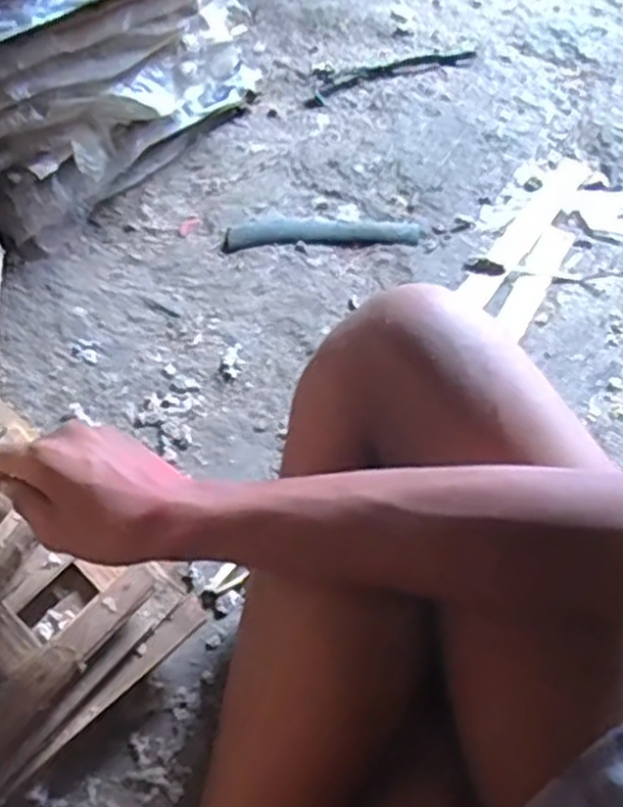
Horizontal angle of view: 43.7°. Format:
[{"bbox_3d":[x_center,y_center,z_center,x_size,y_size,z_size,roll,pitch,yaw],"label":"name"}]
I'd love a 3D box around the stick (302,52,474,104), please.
[{"bbox_3d":[0.102,-0.430,1.009,0.238,0.015,0.044,-20,60,-17],"label":"stick"}]

